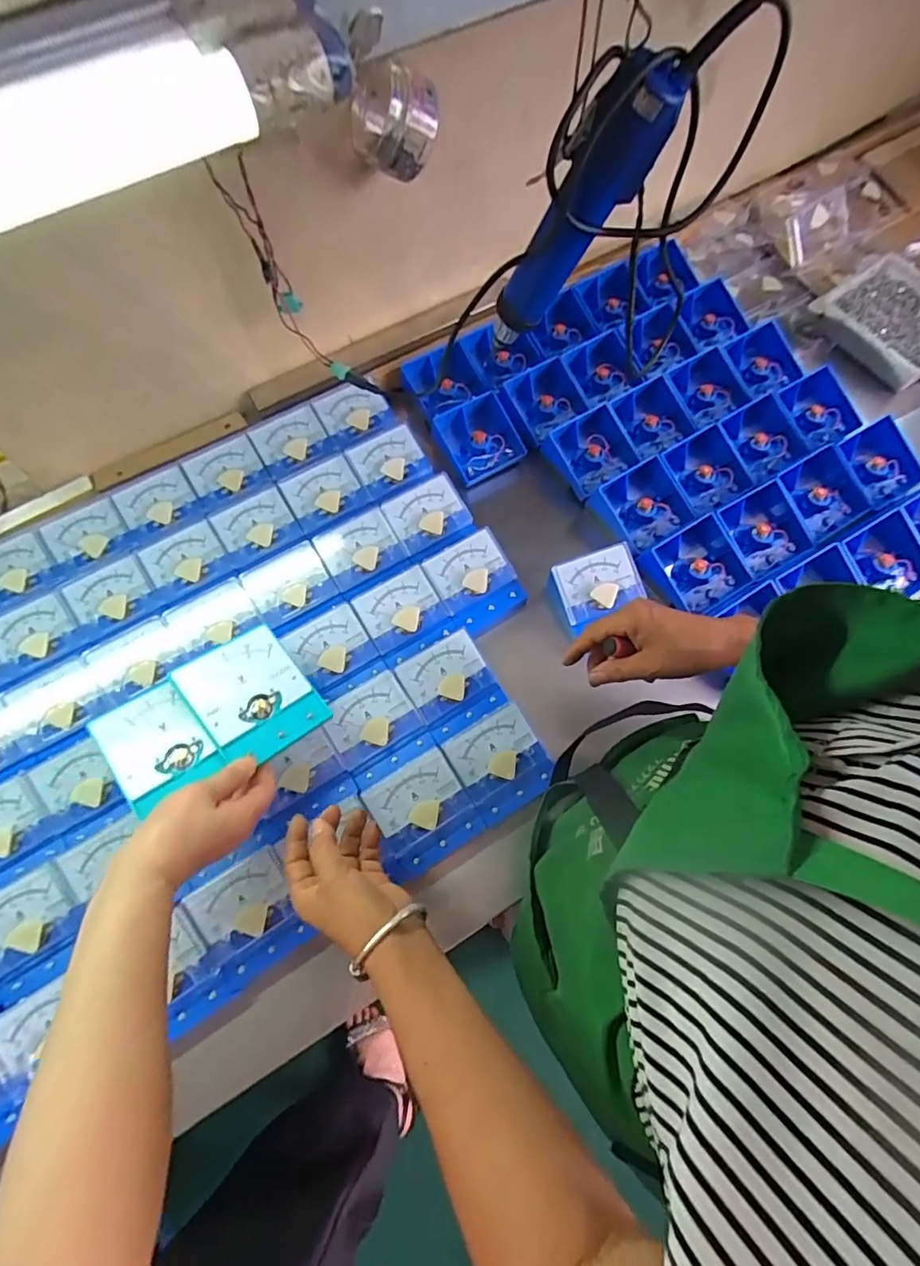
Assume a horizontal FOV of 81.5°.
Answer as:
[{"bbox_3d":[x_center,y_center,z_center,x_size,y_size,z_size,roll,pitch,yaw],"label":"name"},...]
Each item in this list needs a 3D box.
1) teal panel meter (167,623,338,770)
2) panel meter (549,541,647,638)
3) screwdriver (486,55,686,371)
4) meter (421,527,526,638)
[{"bbox_3d":[-0.191,0.060,0.495,0.097,0.030,0.111,-29,81,-31],"label":"teal panel meter"},{"bbox_3d":[0.157,-0.049,0.610,0.097,0.047,0.073,-20,70,-6],"label":"panel meter"},{"bbox_3d":[0.077,-0.297,0.408,0.050,0.229,0.034,26,71,-12],"label":"screwdriver"},{"bbox_3d":[0.019,-0.057,0.620,0.090,0.043,0.096,-32,72,-10],"label":"meter"}]

